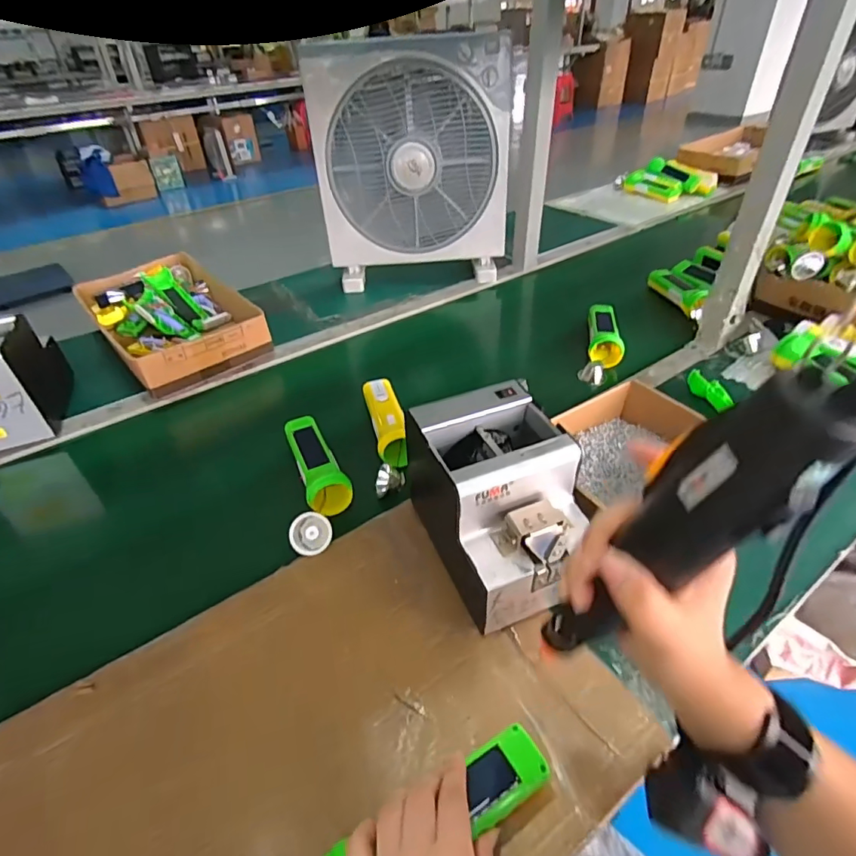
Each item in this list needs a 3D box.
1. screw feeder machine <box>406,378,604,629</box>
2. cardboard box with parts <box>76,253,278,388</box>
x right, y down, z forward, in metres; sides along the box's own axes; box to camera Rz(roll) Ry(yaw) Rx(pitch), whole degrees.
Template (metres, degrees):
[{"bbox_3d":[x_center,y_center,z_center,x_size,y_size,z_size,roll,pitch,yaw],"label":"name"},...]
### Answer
[{"bbox_3d":[0.070,0.070,0.490,0.129,0.143,0.173,-18,43,-17],"label":"screw feeder machine"},{"bbox_3d":[-0.467,-0.205,0.898,0.219,0.069,0.409,-30,47,-27],"label":"cardboard box with parts"}]

